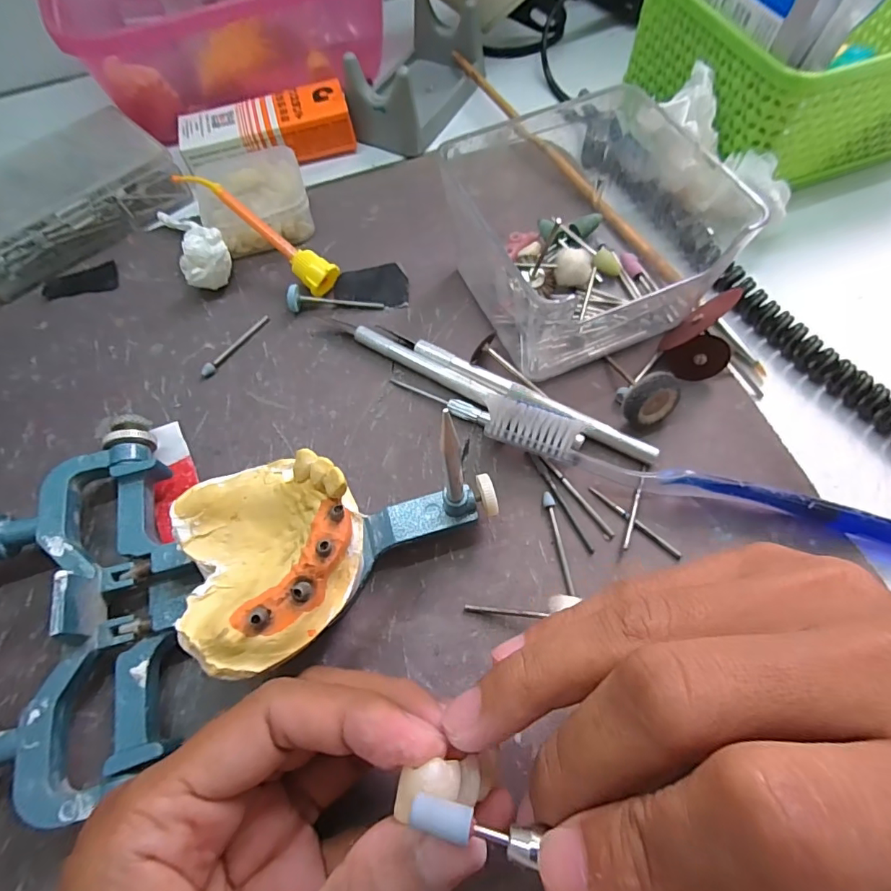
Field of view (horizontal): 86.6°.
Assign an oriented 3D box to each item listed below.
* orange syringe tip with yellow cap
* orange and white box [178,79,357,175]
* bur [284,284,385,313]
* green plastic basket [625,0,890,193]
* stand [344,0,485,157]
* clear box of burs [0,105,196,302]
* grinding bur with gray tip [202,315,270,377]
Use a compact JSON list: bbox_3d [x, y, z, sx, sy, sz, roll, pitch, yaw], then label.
[{"bbox_3d":[-0.094,-0.108,0.236,0.088,0.014,0.016,38,72,1],"label":"orange syringe tip with yellow cap"},{"bbox_3d":[-0.105,-0.186,0.282,0.096,0.026,0.036,-20,66,-7],"label":"orange and white box"},{"bbox_3d":[-0.055,-0.074,0.234,0.045,0.013,0.009,-5,65,0],"label":"bur"},{"bbox_3d":[0.193,-0.211,0.259,0.133,0.063,0.122,-21,66,-7],"label":"green plastic basket"},{"bbox_3d":[-0.017,-0.229,0.292,0.052,0.036,0.101,23,68,12],"label":"stand"},{"bbox_3d":[-0.212,-0.142,0.263,0.114,0.030,0.083,-36,69,-13],"label":"clear box of burs"},{"bbox_3d":[-0.102,-0.049,0.229,0.005,0.005,0.042,31,70,15],"label":"grinding bur with gray tip"}]

